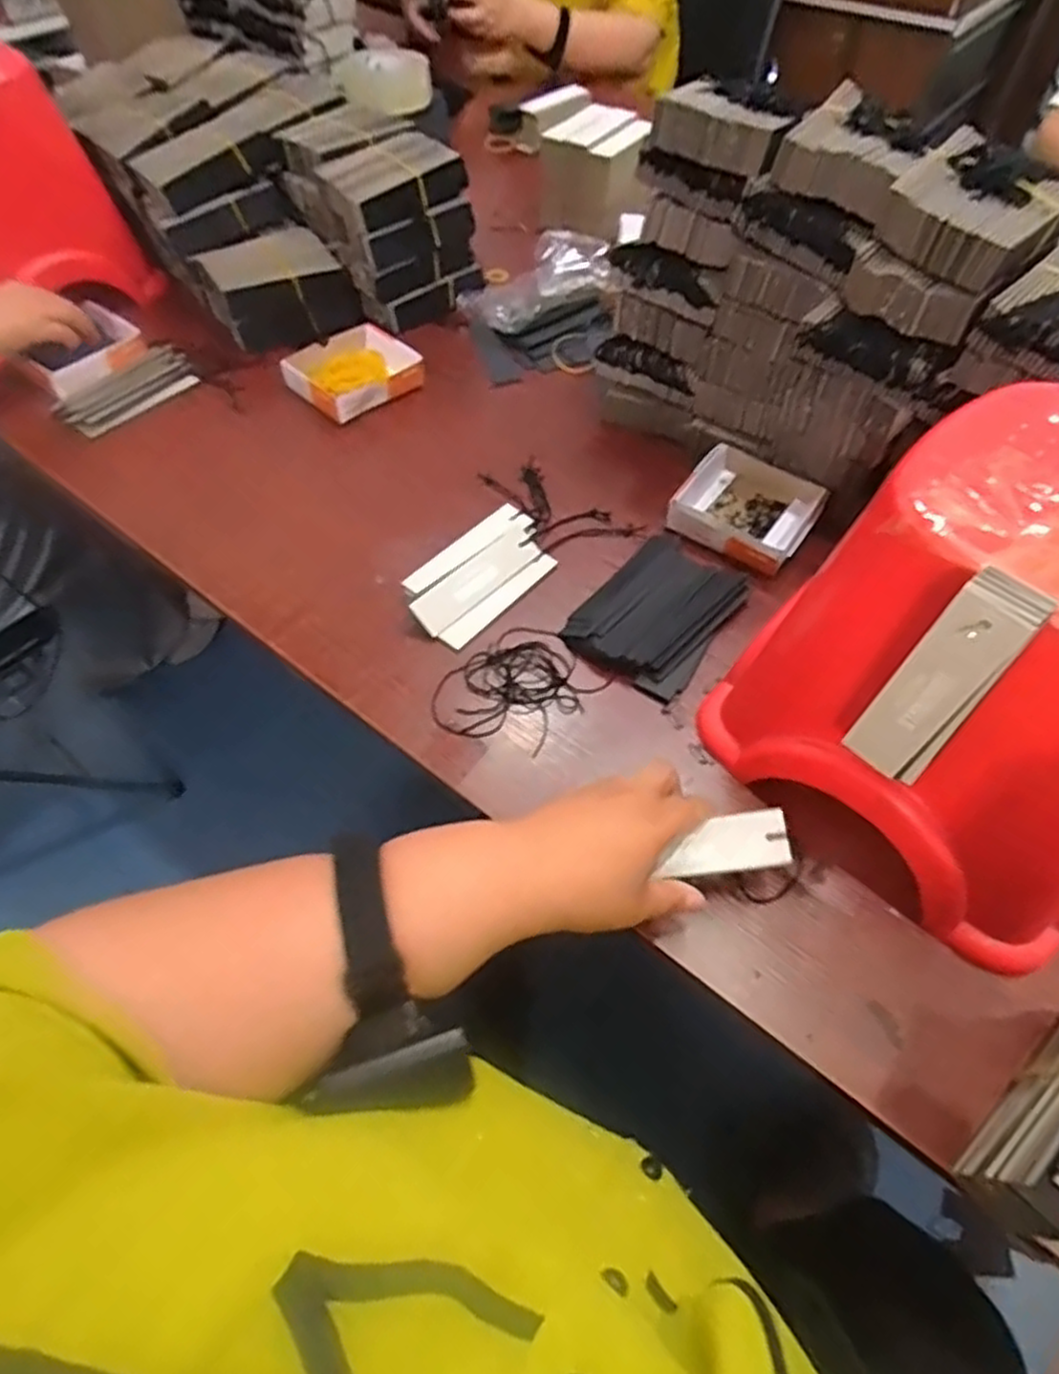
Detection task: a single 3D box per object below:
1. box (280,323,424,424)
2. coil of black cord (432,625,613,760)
[{"bbox_3d":[-0.188,-0.333,0.790,0.107,0.029,0.119,38,63,22],"label":"box"},{"bbox_3d":[-0.009,0.002,0.574,0.093,0.004,0.118,38,62,22],"label":"coil of black cord"}]

